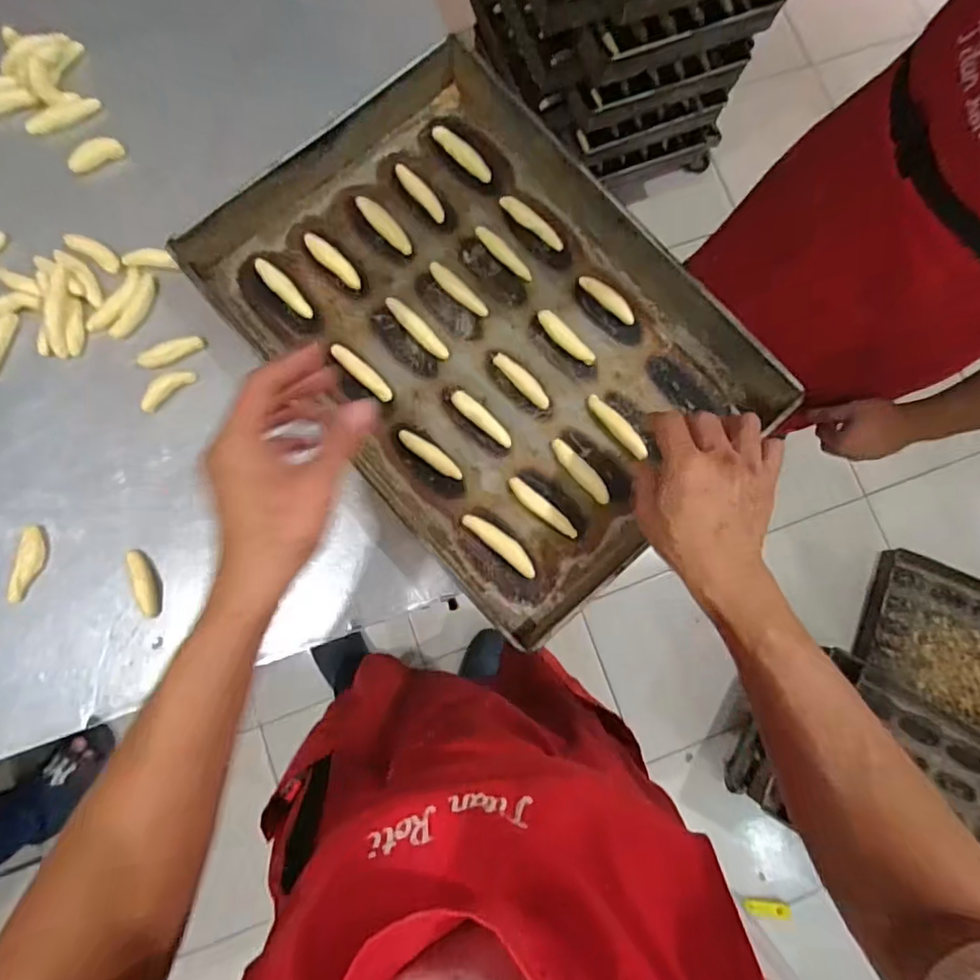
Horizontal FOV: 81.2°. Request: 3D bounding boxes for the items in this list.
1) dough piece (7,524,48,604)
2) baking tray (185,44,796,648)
[{"bbox_3d":[-0.425,0.069,0.529,0.020,0.016,0.070,12,83,0],"label":"dough piece"},{"bbox_3d":[0.004,-0.160,0.570,0.373,0.058,0.509,-39,86,-6],"label":"baking tray"}]

